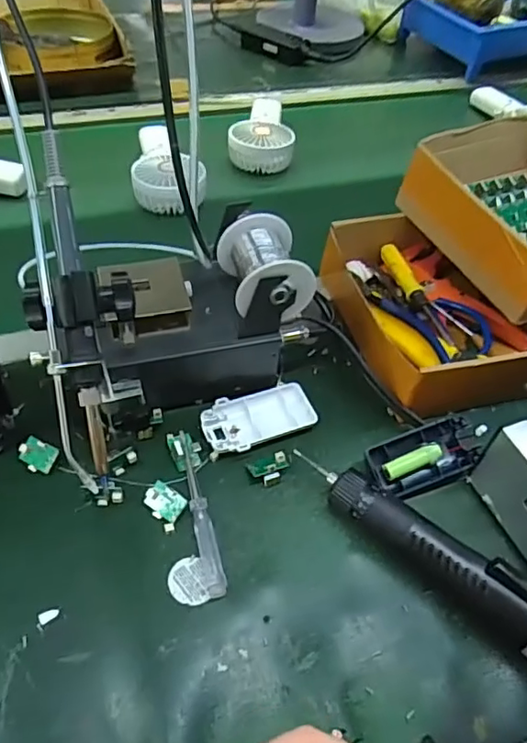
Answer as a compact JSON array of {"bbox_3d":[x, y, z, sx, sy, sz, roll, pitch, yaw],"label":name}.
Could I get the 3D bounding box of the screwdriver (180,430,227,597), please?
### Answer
[{"bbox_3d":[-0.049,0.103,0.436,0.014,0.010,0.134,-10,51,-14],"label":"screwdriver"}]

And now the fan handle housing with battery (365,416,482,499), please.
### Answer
[{"bbox_3d":[0.129,0.072,0.469,0.086,0.032,0.043,-14,52,-17],"label":"fan handle housing with battery"}]

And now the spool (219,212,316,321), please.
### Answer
[{"bbox_3d":[0.000,-0.078,0.467,0.061,0.067,0.077,-10,51,-14],"label":"spool"}]

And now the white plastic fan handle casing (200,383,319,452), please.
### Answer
[{"bbox_3d":[-0.004,0.041,0.490,0.095,0.014,0.050,-19,53,-20],"label":"white plastic fan handle casing"}]

